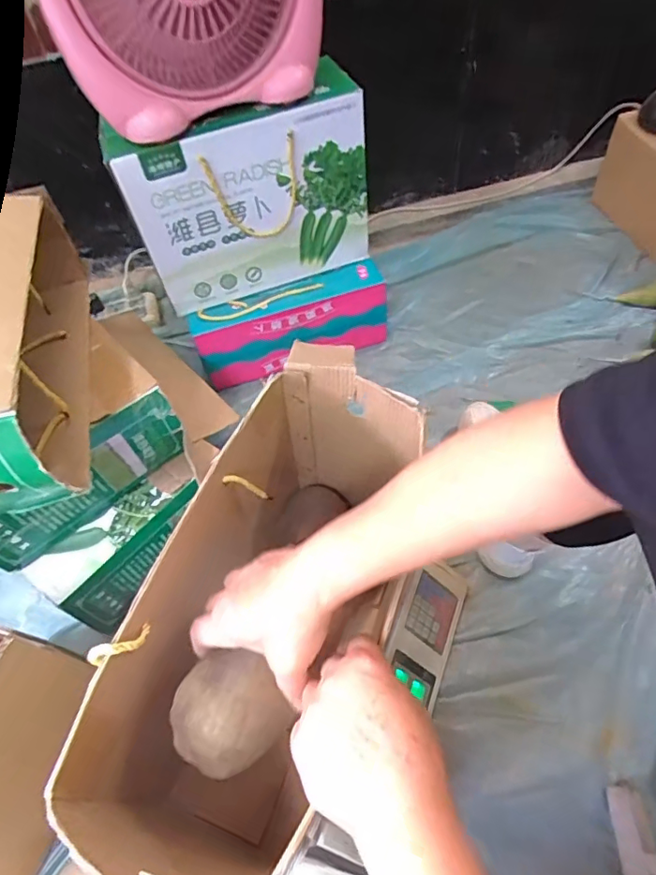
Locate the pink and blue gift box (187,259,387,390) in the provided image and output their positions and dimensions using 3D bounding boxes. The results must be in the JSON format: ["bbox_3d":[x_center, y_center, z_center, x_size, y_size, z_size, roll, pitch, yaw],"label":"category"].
[{"bbox_3d":[-0.062,-0.192,0.928,0.331,0.132,0.078,-19,57,-8],"label":"pink and blue gift box"}]

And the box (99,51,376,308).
[{"bbox_3d":[-0.112,-0.361,0.805,0.354,0.248,0.100,-23,57,-9],"label":"box"}]

